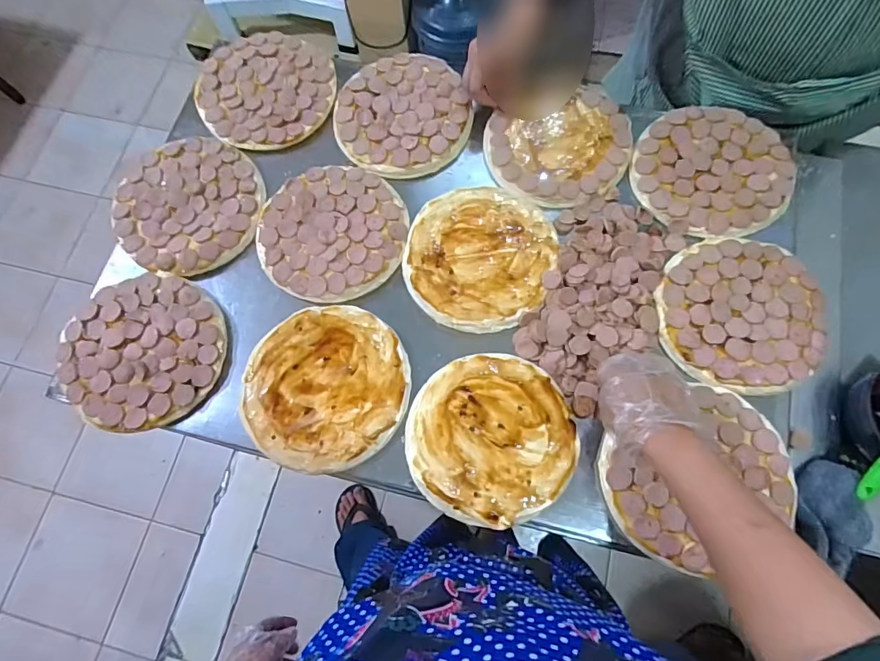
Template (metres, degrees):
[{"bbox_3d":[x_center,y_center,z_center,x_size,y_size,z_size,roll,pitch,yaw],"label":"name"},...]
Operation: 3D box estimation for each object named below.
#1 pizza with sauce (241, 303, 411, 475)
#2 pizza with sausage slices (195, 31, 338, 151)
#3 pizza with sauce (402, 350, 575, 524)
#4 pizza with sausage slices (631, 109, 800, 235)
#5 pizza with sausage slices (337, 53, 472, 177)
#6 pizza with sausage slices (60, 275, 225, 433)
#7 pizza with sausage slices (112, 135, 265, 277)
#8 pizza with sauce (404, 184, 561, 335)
[{"bbox_3d":[-0.139,0.066,0.584,0.195,0.011,0.199,0,72,0],"label":"pizza with sauce"},{"bbox_3d":[-0.266,-0.374,0.737,0.202,0.013,0.211,0,72,0],"label":"pizza with sausage slices"},{"bbox_3d":[0.061,0.123,0.558,0.190,0.008,0.189,13,72,4],"label":"pizza with sauce"},{"bbox_3d":[0.367,-0.220,0.646,0.193,0.017,0.193,-2,74,6],"label":"pizza with sausage slices"},{"bbox_3d":[-0.056,-0.324,0.702,0.190,0.018,0.202,-23,73,-7],"label":"pizza with sausage slices"},{"bbox_3d":[-0.379,0.025,0.608,0.194,0.016,0.196,0,72,0],"label":"pizza with sausage slices"},{"bbox_3d":[-0.353,-0.179,0.671,0.210,0.016,0.198,0,72,0],"label":"pizza with sausage slices"},{"bbox_3d":[0.051,-0.100,0.637,0.191,0.018,0.201,0,72,0],"label":"pizza with sauce"}]

